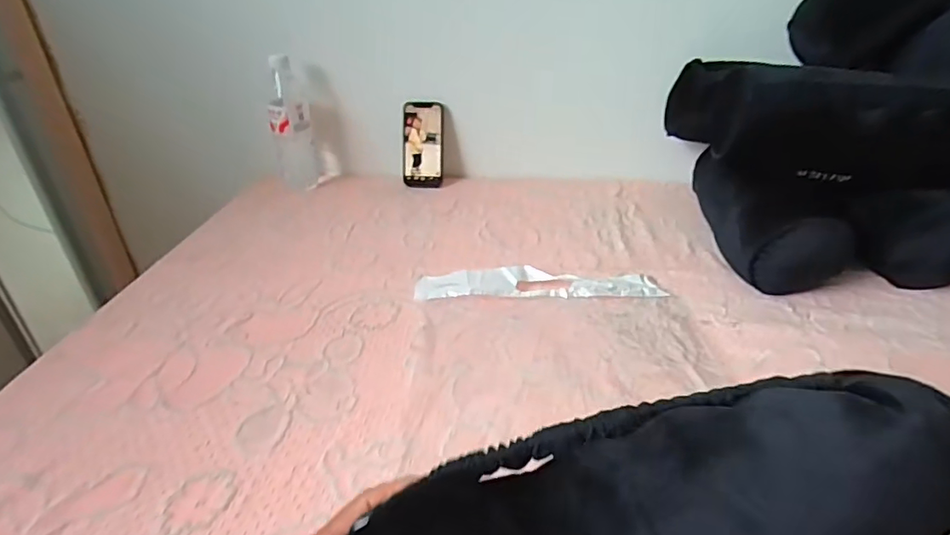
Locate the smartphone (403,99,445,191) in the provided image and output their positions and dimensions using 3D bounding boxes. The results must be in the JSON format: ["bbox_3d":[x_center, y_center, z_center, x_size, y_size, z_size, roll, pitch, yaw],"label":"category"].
[{"bbox_3d":[-0.092,-0.220,0.952,0.072,0.150,0.010,3,8,8],"label":"smartphone"}]

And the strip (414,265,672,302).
[{"bbox_3d":[0.078,0.019,0.659,0.300,0.022,0.049,-2,31,1],"label":"strip"}]

